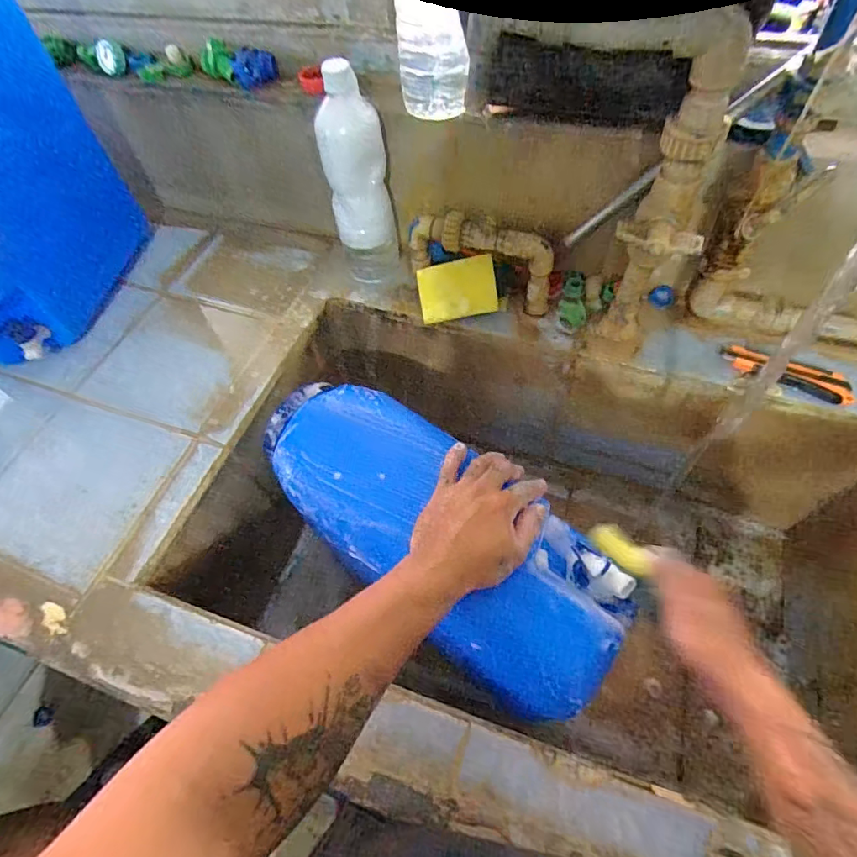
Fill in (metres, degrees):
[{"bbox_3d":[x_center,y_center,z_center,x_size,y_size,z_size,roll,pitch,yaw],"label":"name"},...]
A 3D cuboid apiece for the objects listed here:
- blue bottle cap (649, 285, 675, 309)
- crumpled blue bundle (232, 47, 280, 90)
[{"bbox_3d":[0.310,-0.176,0.662,0.030,0.018,0.027,24,63,18],"label":"blue bottle cap"},{"bbox_3d":[-0.221,-0.460,0.640,0.054,0.034,0.047,-20,59,-8],"label":"crumpled blue bundle"}]

